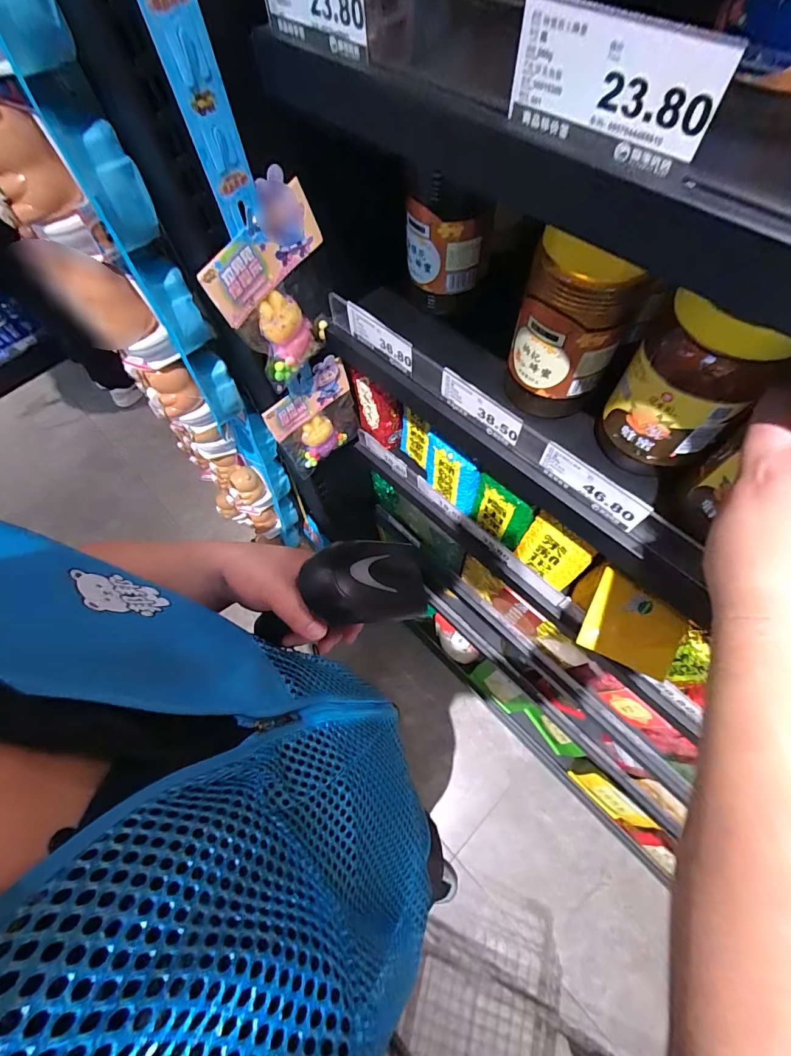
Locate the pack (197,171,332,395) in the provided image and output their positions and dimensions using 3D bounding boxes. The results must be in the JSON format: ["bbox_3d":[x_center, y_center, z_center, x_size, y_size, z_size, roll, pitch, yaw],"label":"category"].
[{"bbox_3d":[-0.119,-0.231,0.412,0.029,0.163,0.119,28,70,15],"label":"pack"}]

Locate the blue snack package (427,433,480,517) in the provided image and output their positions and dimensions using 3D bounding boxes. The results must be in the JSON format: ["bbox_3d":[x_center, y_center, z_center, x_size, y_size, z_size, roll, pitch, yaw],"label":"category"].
[{"bbox_3d":[0.072,-0.067,0.541,0.078,0.109,0.014,37,72,18],"label":"blue snack package"}]

